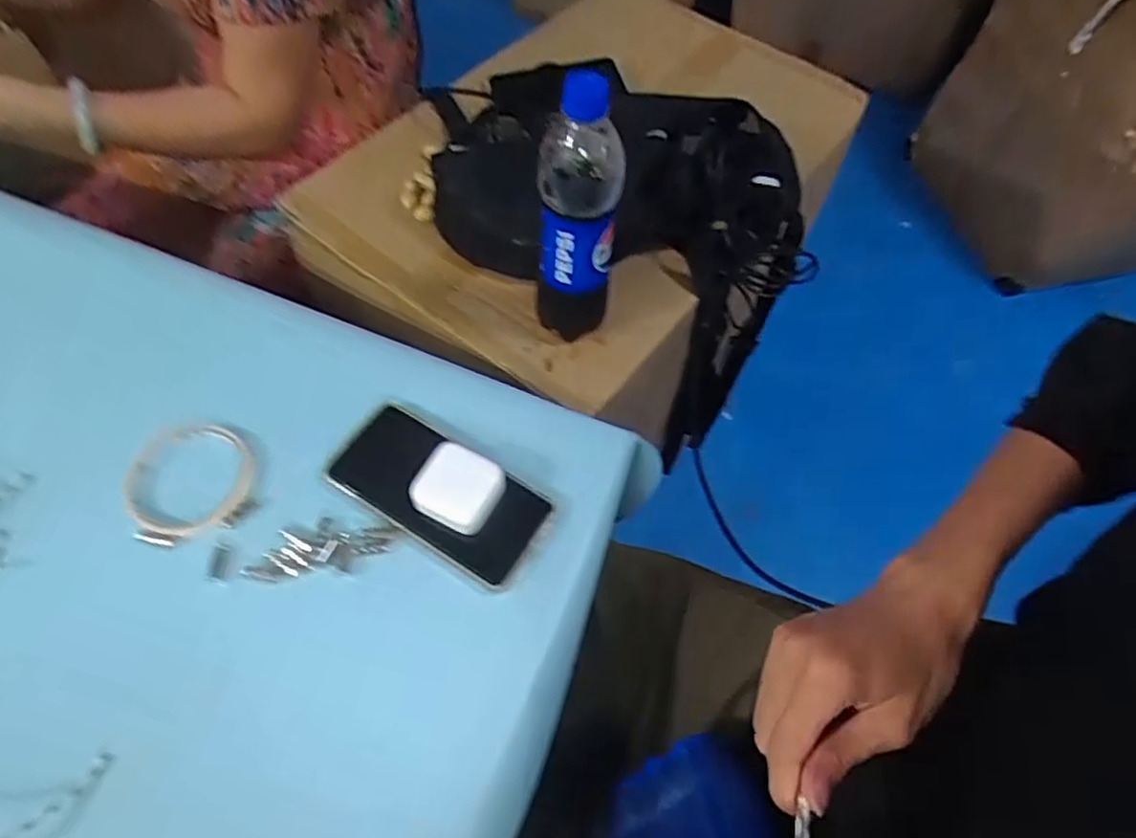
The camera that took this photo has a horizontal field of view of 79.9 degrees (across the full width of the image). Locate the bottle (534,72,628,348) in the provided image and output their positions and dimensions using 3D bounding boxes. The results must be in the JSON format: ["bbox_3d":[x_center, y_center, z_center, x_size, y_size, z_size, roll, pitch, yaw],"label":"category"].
[{"bbox_3d":[0.007,-0.150,0.540,0.062,0.235,0.054,4,59,-2],"label":"bottle"}]

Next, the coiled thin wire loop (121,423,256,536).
[{"bbox_3d":[-0.280,0.043,0.501,0.090,0.008,0.088,2,59,-3],"label":"coiled thin wire loop"}]

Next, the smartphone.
[{"bbox_3d":[-0.094,0.053,0.501,0.162,0.012,0.078,30,67,13],"label":"smartphone"}]

